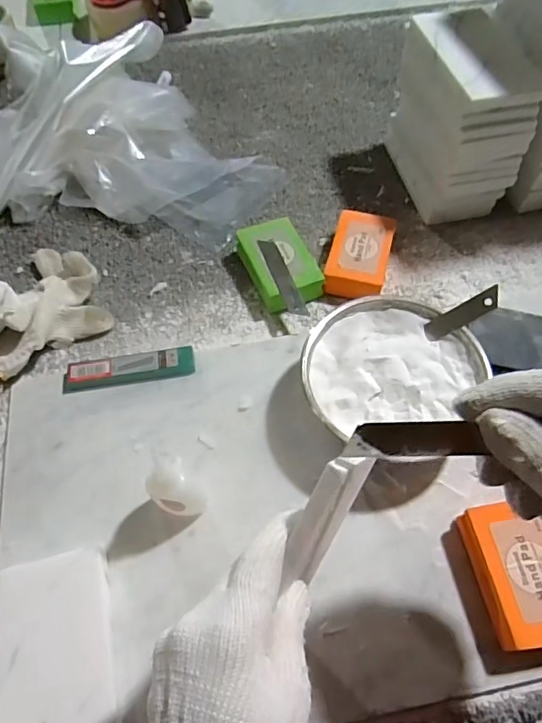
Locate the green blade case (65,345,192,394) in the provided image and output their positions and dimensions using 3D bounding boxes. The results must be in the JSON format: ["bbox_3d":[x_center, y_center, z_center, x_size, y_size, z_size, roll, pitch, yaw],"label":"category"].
[{"bbox_3d":[-0.129,0.008,0.465,0.117,0.015,0.028,-6,60,-3],"label":"green blade case"}]

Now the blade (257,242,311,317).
[{"bbox_3d":[0.011,-0.083,0.499,0.018,0.006,0.097,-17,60,-10],"label":"blade"}]

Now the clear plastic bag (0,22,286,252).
[{"bbox_3d":[-0.193,-0.284,0.605,0.407,0.091,0.299,3,60,2],"label":"clear plastic bag"}]

